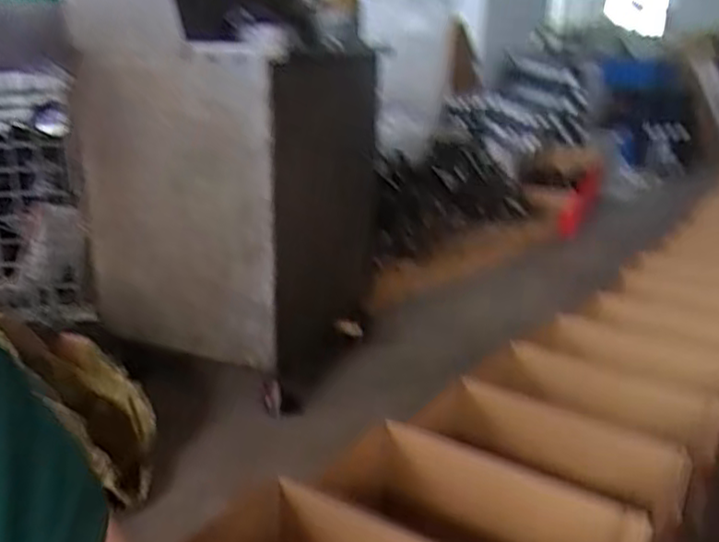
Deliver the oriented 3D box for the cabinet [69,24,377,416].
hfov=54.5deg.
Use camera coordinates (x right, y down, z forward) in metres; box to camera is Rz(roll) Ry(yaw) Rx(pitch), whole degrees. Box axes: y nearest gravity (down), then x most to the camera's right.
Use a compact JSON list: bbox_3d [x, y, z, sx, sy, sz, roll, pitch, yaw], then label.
[{"bbox_3d":[-0.271,-0.100,1.446,0.447,0.659,0.350,12,22,29],"label":"cabinet"}]

